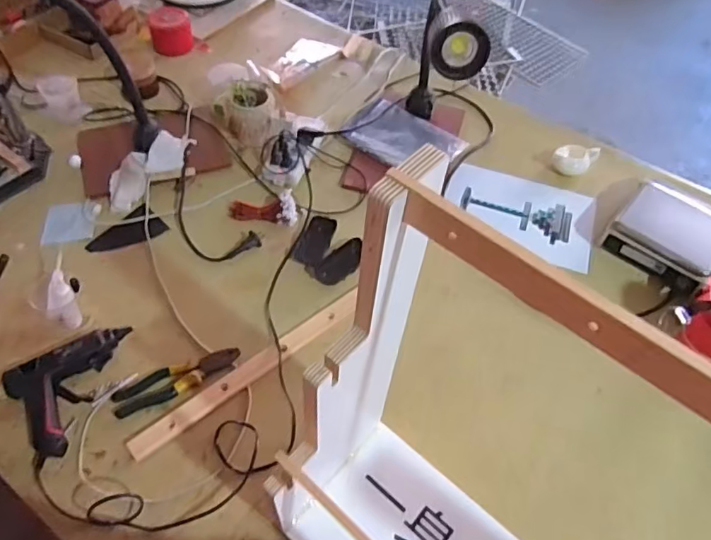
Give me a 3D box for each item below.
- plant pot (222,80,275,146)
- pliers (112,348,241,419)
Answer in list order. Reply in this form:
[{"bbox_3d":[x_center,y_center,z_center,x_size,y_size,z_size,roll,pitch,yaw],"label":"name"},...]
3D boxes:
[{"bbox_3d":[-0.226,-0.327,1.124,0.115,0.090,0.083,-8,55,-11],"label":"plant pot"},{"bbox_3d":[-0.264,0.159,0.793,0.184,0.017,0.050,-19,58,-18],"label":"pliers"}]

